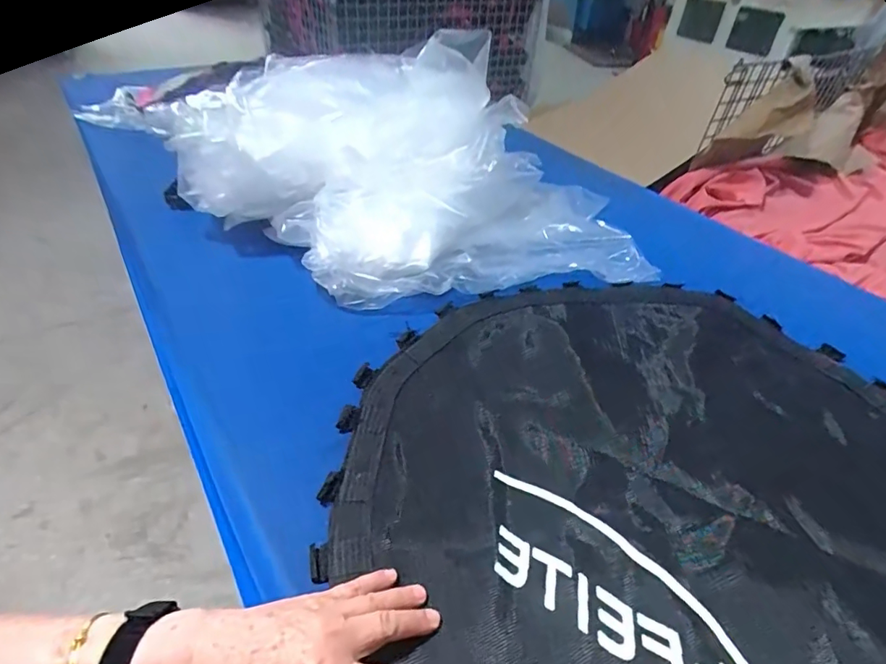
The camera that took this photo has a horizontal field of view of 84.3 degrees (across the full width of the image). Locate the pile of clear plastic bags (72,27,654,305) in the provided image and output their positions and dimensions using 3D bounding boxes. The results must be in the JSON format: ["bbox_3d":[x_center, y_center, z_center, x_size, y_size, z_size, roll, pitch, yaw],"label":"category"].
[{"bbox_3d":[-0.039,-0.272,0.803,0.763,0.259,0.404,-8,42,-13],"label":"pile of clear plastic bags"}]

